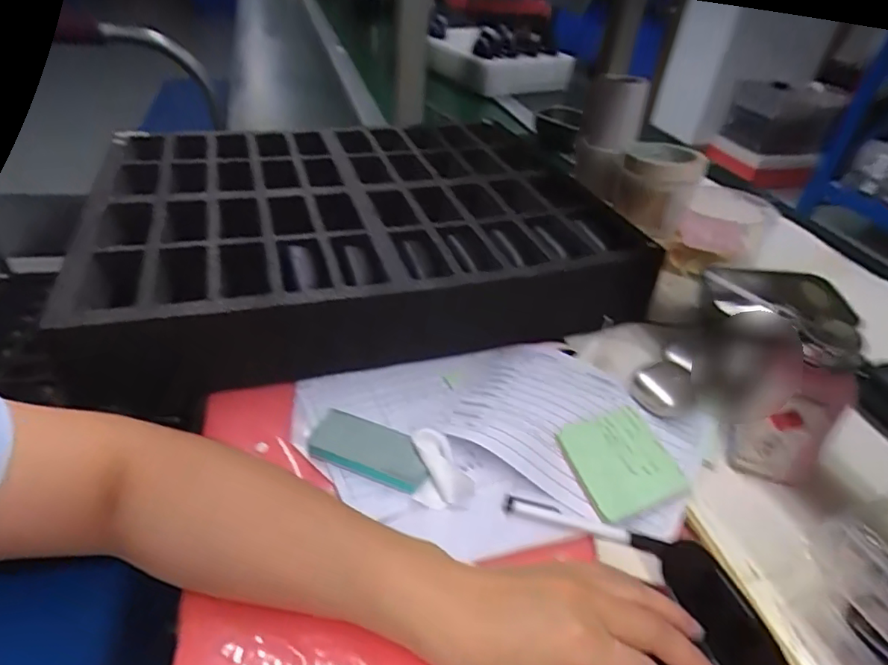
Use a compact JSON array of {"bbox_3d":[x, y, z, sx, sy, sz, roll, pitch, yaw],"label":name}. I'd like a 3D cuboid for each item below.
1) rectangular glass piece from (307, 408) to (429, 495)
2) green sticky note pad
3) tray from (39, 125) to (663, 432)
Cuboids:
[{"bbox_3d":[-0.057,0.089,0.412,0.096,0.014,0.045,17,39,15],"label":"rectangular glass piece"},{"bbox_3d":[0.137,0.100,0.418,0.077,0.005,0.077,-15,55,-17],"label":"green sticky note pad"},{"bbox_3d":[-0.088,-0.134,0.621,0.509,0.077,0.460,-10,40,-18],"label":"tray"}]

